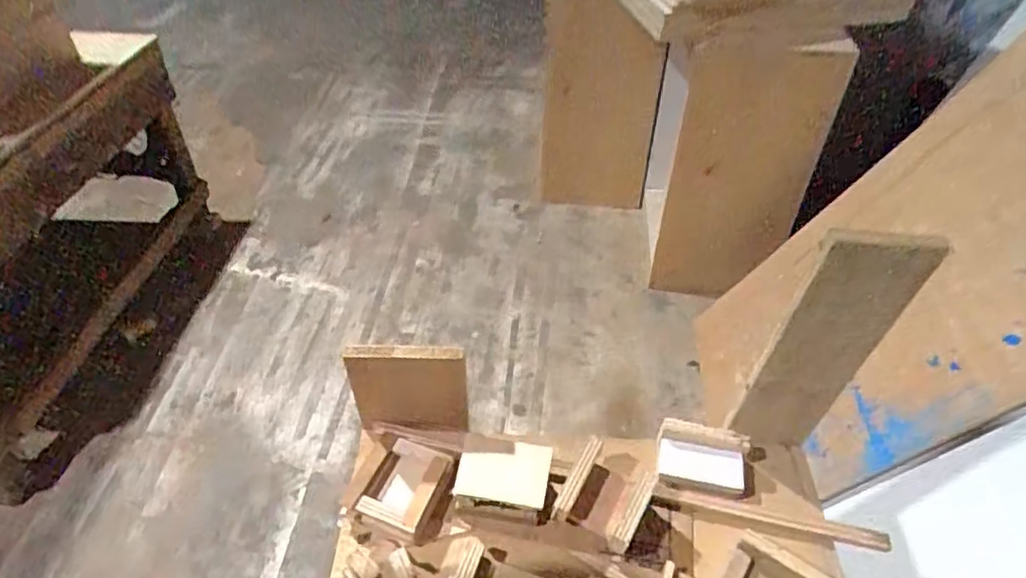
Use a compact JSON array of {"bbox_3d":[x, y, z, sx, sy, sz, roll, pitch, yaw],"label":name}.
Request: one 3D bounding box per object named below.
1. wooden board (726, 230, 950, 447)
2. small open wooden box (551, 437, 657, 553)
[{"bbox_3d":[0.318,0.062,0.635,0.099,0.295,0.018,11,43,4],"label":"wooden board"},{"bbox_3d":[0.102,0.228,0.681,0.080,0.058,0.087,20,47,19],"label":"small open wooden box"}]

